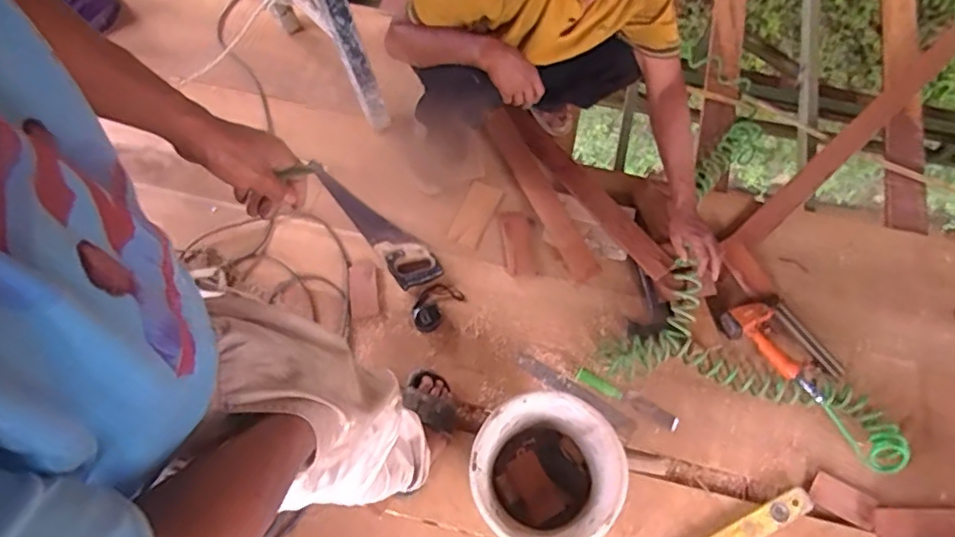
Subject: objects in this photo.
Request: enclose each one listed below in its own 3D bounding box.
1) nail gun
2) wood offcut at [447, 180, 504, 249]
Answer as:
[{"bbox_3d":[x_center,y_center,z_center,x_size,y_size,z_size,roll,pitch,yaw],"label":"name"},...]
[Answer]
[{"bbox_3d":[0.706,0.180,1.382,0.172,0.055,0.268,-31,70,-13],"label":"nail gun"},{"bbox_3d":[-0.006,-0.136,1.502,0.081,0.014,0.167,24,80,3],"label":"wood offcut"}]

